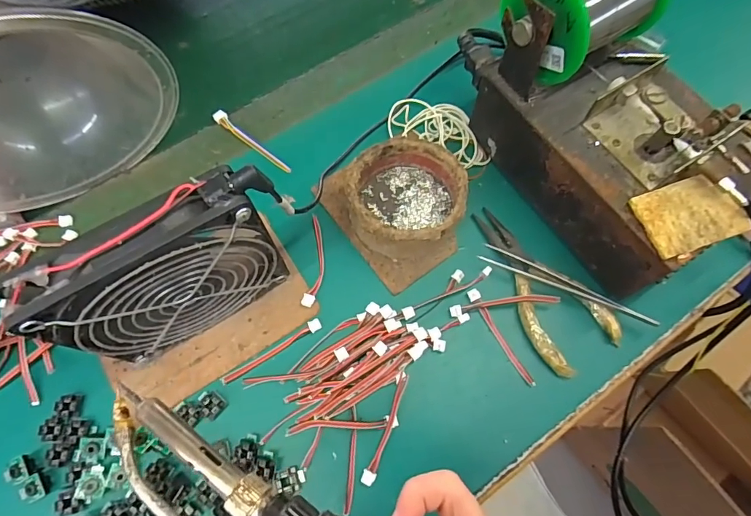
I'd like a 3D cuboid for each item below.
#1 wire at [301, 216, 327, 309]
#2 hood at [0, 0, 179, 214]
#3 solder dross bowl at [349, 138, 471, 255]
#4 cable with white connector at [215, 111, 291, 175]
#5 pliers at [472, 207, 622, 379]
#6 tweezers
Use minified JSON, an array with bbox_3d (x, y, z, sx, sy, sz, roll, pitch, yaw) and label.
[{"bbox_3d":[-0.044,0.001,0.329,0.013,0.005,0.072,3,68,2],"label":"wire"},{"bbox_3d":[-0.229,-0.111,0.294,0.167,0.151,0.112,-30,72,-12],"label":"hood"},{"bbox_3d":[0.023,-0.044,0.326,0.079,0.039,0.083,0,70,-1],"label":"solder dross bowl"},{"bbox_3d":[-0.104,-0.096,0.365,0.085,0.005,0.011,41,74,16],"label":"cable with white connector"},{"bbox_3d":[0.122,0.016,0.323,0.060,0.010,0.132,-22,69,-8],"label":"pliers"},{"bbox_3d":[0.136,0.019,0.317,0.123,0.010,0.014,24,70,11],"label":"tweezers"}]

